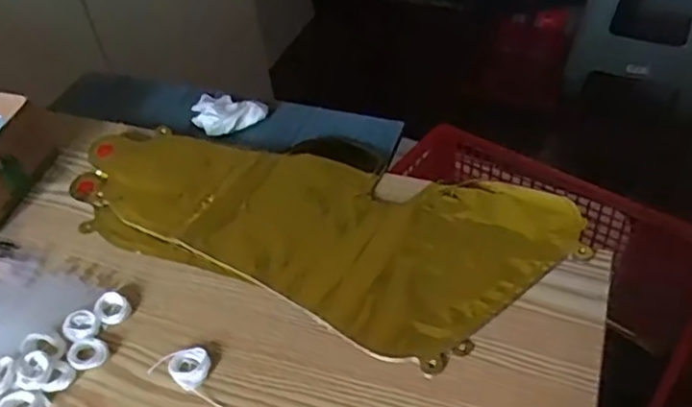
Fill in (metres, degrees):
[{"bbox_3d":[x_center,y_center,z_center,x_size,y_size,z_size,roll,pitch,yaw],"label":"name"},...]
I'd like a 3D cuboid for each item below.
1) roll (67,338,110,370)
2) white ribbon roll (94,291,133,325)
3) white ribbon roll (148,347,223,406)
[{"bbox_3d":[-0.190,0.111,0.475,0.027,0.005,0.029,-3,46,3],"label":"roll"},{"bbox_3d":[-0.181,0.081,0.500,0.023,0.008,0.026,-33,52,-23],"label":"white ribbon roll"},{"bbox_3d":[-0.108,0.118,0.459,0.062,0.009,0.030,19,51,22],"label":"white ribbon roll"}]

